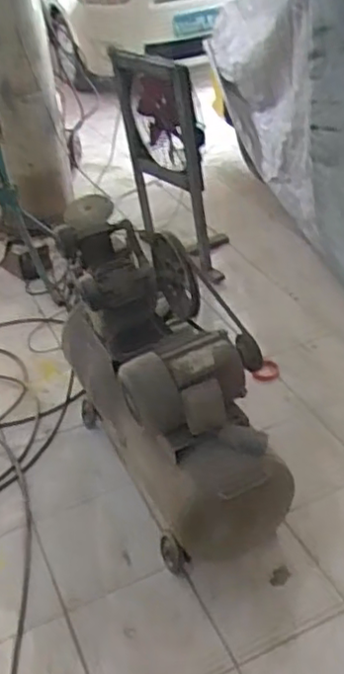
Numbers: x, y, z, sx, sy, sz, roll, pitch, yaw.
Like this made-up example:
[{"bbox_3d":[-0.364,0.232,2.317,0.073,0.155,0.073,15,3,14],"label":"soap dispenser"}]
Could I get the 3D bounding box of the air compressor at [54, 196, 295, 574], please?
[{"bbox_3d":[0.010,0.115,1.609,0.326,0.537,0.784,-13,51,-9],"label":"air compressor"}]

